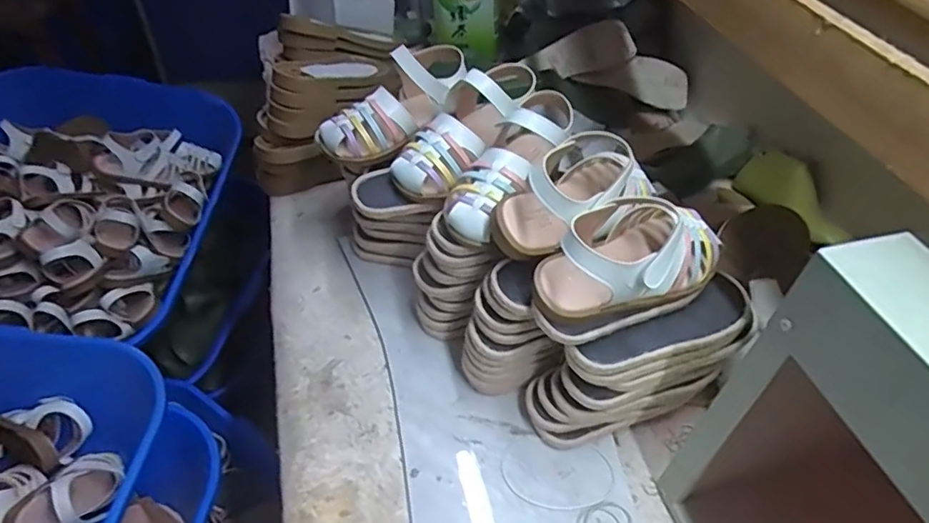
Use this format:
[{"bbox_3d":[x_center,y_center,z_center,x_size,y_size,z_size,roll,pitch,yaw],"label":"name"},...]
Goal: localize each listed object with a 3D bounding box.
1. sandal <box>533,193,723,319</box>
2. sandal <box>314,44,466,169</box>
[{"bbox_3d":[0.122,-0.009,0.406,0.142,0.066,0.069,-23,52,-25],"label":"sandal"},{"bbox_3d":[-0.059,-0.144,0.523,0.156,0.088,0.062,-41,60,-15],"label":"sandal"}]

